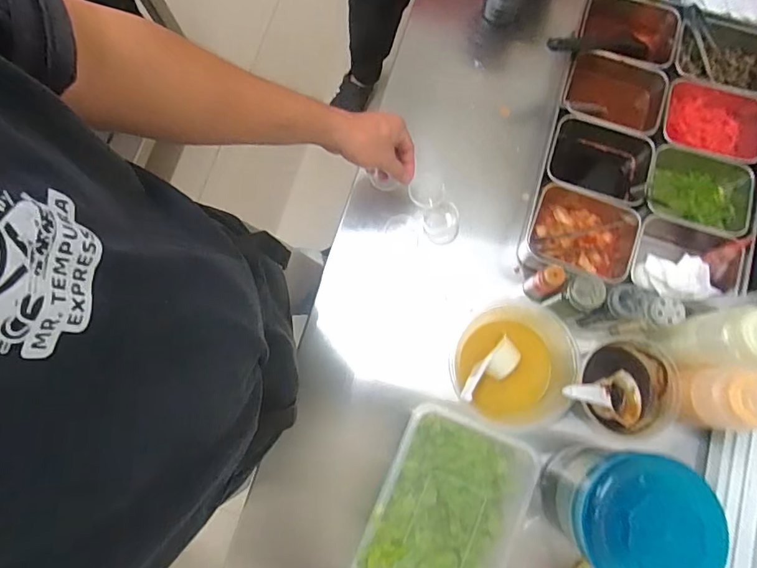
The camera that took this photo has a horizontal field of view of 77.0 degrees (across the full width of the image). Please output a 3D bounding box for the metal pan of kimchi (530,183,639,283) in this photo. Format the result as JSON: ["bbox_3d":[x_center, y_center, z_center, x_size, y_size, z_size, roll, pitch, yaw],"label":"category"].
[{"bbox_3d":[0.273,-0.060,0.639,0.138,0.061,0.109,17,78,6],"label":"metal pan of kimchi"}]

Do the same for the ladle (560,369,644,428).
[{"bbox_3d":[0.257,0.130,0.554,0.123,0.038,0.059,13,75,-31],"label":"ladle"}]

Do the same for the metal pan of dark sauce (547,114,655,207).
[{"bbox_3d":[0.300,-0.157,0.660,0.133,0.090,0.101,15,78,5],"label":"metal pan of dark sauce"}]

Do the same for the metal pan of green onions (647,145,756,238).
[{"bbox_3d":[0.421,-0.116,0.632,0.138,0.049,0.108,14,77,5],"label":"metal pan of green onions"}]

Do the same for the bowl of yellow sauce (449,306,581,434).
[{"bbox_3d":[0.164,0.103,0.582,0.153,0.081,0.149,0,77,2],"label":"bowl of yellow sauce"}]

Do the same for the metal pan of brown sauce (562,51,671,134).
[{"bbox_3d":[0.334,-0.256,0.690,0.139,0.084,0.100,16,78,5],"label":"metal pan of brown sauce"}]

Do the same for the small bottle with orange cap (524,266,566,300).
[{"bbox_3d":[0.211,-0.001,0.609,0.034,0.069,0.030,-32,78,-6],"label":"small bottle with orange cap"}]

